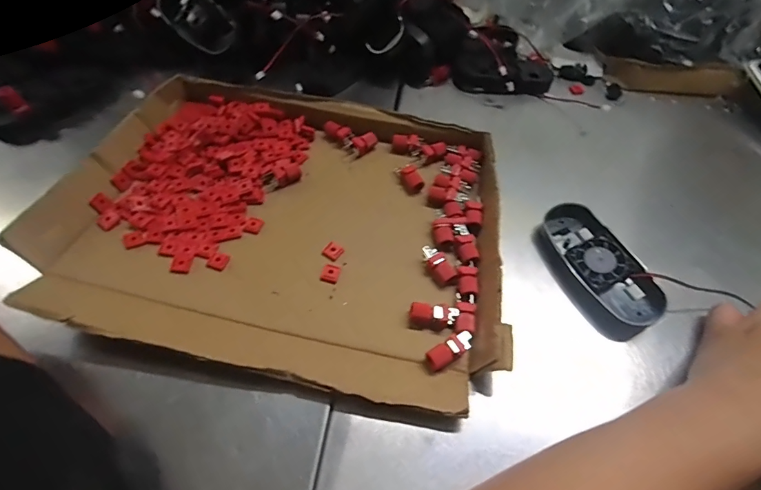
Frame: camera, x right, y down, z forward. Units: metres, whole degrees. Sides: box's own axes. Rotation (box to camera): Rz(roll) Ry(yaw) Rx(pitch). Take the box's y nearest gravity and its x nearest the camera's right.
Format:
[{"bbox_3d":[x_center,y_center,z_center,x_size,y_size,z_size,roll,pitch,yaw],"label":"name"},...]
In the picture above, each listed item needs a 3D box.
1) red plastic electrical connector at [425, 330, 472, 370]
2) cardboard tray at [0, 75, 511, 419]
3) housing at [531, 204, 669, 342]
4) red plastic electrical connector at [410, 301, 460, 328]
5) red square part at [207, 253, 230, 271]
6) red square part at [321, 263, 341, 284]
[{"bbox_3d":[0.048,0.073,0.288,0.036,0.013,0.014,-29,62,-24],"label":"red plastic electrical connector"},{"bbox_3d":[-0.068,-0.027,0.341,0.332,0.034,0.263,14,54,5],"label":"cardboard tray"},{"bbox_3d":[0.174,0.020,0.344,0.053,0.036,0.113,-20,58,-19],"label":"housing"},{"bbox_3d":[0.038,0.051,0.302,0.033,0.008,0.014,12,54,3],"label":"red plastic electrical connector"},{"bbox_3d":[-0.122,0.012,0.316,0.014,0.004,0.015,19,55,9],"label":"red square part"},{"bbox_3d":[-0.038,0.022,0.320,0.012,0.004,0.015,12,54,3],"label":"red square part"}]

